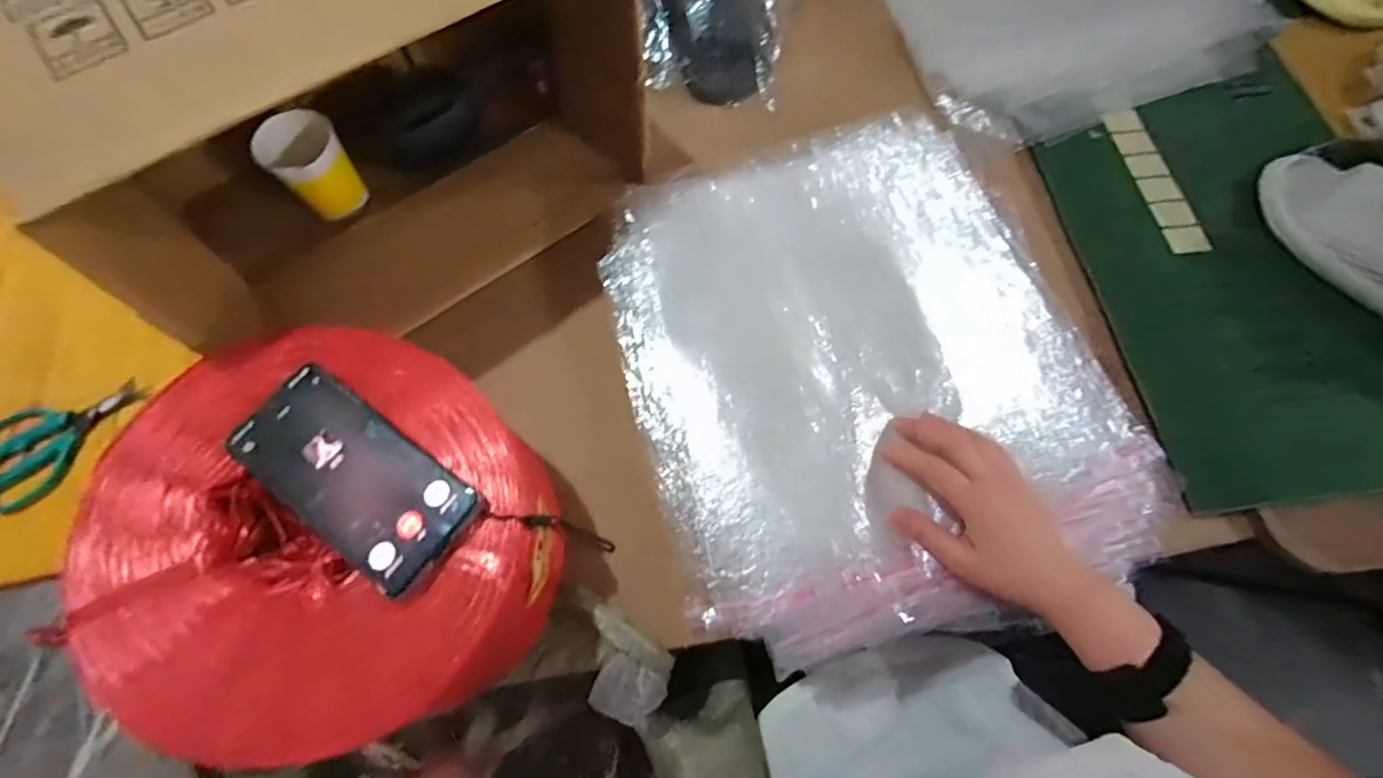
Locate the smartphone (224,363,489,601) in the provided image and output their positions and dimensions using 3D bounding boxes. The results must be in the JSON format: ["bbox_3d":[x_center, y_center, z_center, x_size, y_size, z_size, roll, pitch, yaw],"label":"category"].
[{"bbox_3d":[-0.213,0.054,0.367,0.159,0.015,0.074,33,72,14],"label":"smartphone"}]

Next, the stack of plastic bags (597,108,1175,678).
[{"bbox_3d":[0.144,-0.027,0.507,0.388,0.052,0.444,-20,69,-7],"label":"stack of plastic bags"}]

